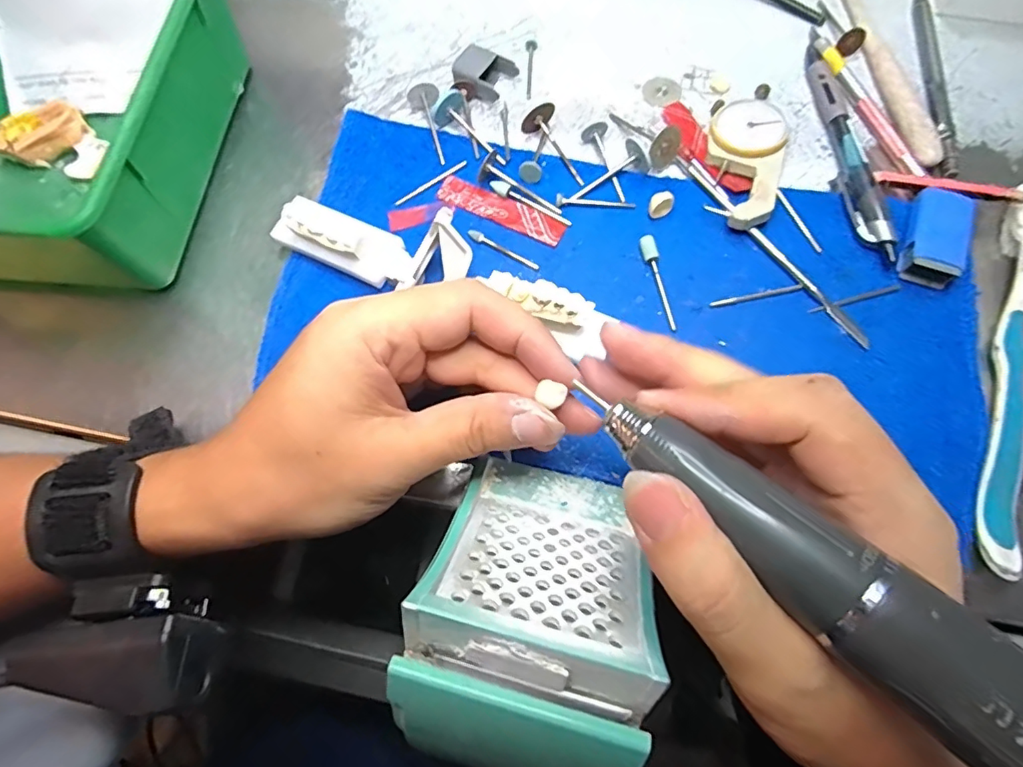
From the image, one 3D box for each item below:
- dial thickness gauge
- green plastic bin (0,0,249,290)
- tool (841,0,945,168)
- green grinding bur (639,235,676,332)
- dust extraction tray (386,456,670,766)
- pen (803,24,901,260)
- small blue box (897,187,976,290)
[{"bbox_3d":[0.120,-0.118,0.271,0.036,0.013,0.093,4,71,4],"label":"dial thickness gauge"},{"bbox_3d":[-0.228,-0.130,0.263,0.161,0.068,0.160,8,71,5],"label":"green plastic bin"},{"bbox_3d":[0.200,-0.193,0.296,0.015,0.012,0.176,-6,71,0],"label":"tool"},{"bbox_3d":[0.070,-0.049,0.253,0.009,0.006,0.047,-8,71,-1],"label":"green grinding bur"},{"bbox_3d":[0.009,0.076,0.189,0.076,0.056,0.113,14,30,7],"label":"dust extraction tray"},{"bbox_3d":[0.170,-0.128,0.272,0.013,0.012,0.144,-4,71,1],"label":"pen"},{"bbox_3d":[0.196,-0.069,0.246,0.024,0.013,0.045,18,72,8],"label":"small blue box"}]

